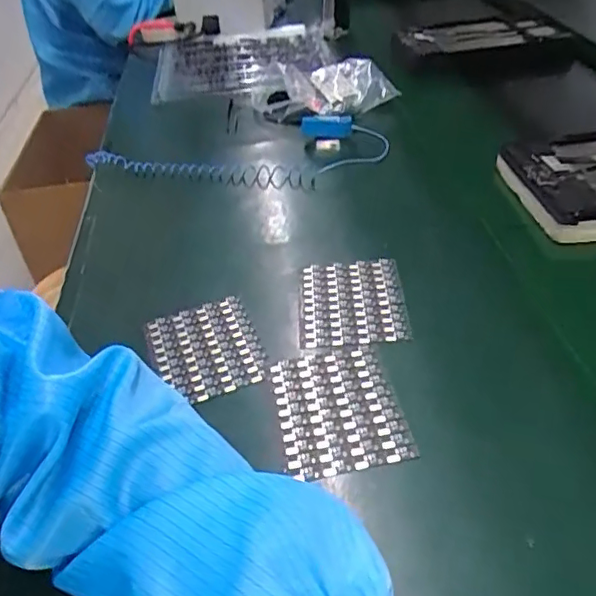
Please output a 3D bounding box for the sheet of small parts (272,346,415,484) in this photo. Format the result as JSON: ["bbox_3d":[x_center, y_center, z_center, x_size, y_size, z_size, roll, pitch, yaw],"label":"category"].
[{"bbox_3d":[0.026,0.074,0.380,0.075,0.007,0.093,-9,40,-5],"label":"sheet of small parts"}]

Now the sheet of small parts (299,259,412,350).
[{"bbox_3d":[0.043,0.002,0.458,0.082,0.009,0.091,-3,40,2],"label":"sheet of small parts"}]

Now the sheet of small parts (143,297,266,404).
[{"bbox_3d":[-0.072,0.040,0.438,0.079,0.008,0.096,-15,41,-12],"label":"sheet of small parts"}]

